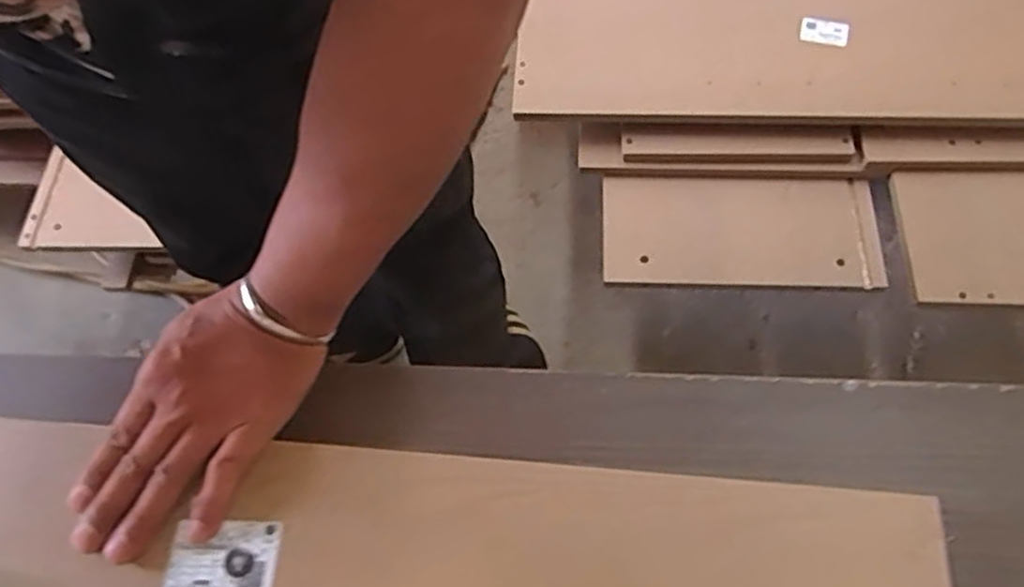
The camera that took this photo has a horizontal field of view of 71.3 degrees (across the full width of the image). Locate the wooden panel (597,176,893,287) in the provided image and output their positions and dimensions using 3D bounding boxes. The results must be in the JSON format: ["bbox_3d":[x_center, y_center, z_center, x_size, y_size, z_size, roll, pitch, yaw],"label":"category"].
[{"bbox_3d":[0.292,-0.083,0.927,0.342,0.024,0.167,-1,63,4],"label":"wooden panel"}]

